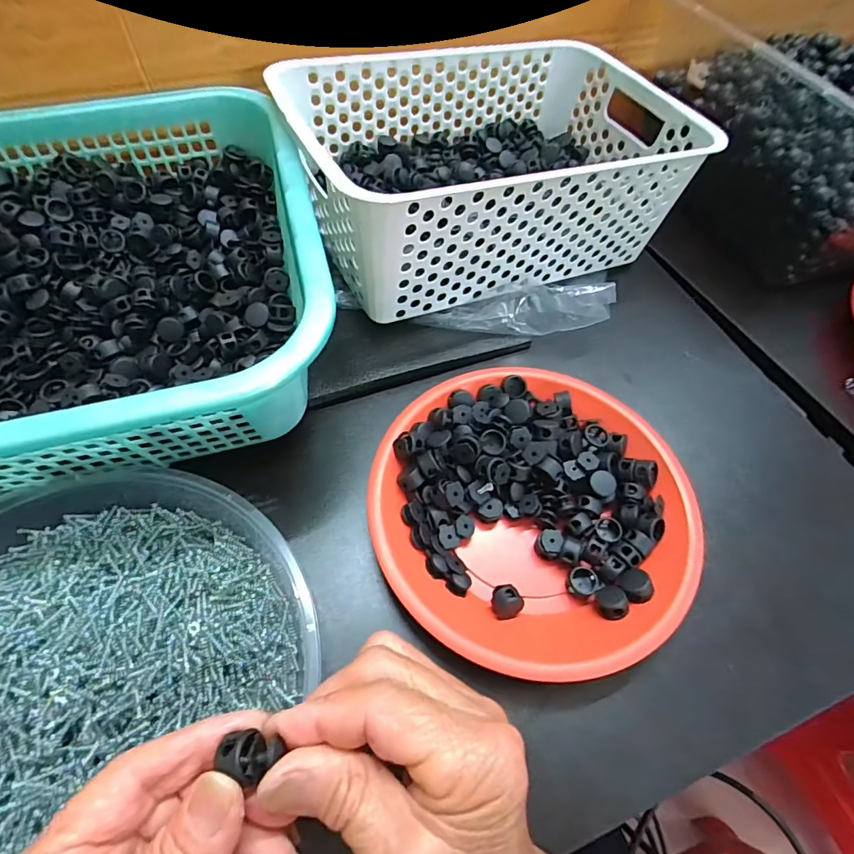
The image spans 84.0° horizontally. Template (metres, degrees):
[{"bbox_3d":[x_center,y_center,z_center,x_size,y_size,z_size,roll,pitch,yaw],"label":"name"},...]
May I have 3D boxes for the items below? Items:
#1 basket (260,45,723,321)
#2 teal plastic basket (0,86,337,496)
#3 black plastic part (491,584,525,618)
[{"bbox_3d":[0.048,-0.219,0.398,0.300,0.101,0.199,-19,61,-14],"label":"basket"},{"bbox_3d":[-0.259,-0.084,0.302,0.376,0.090,0.292,-11,59,-10],"label":"teal plastic basket"},{"bbox_3d":[0.046,0.101,0.273,0.016,0.014,0.016,1,58,-2],"label":"black plastic part"}]

